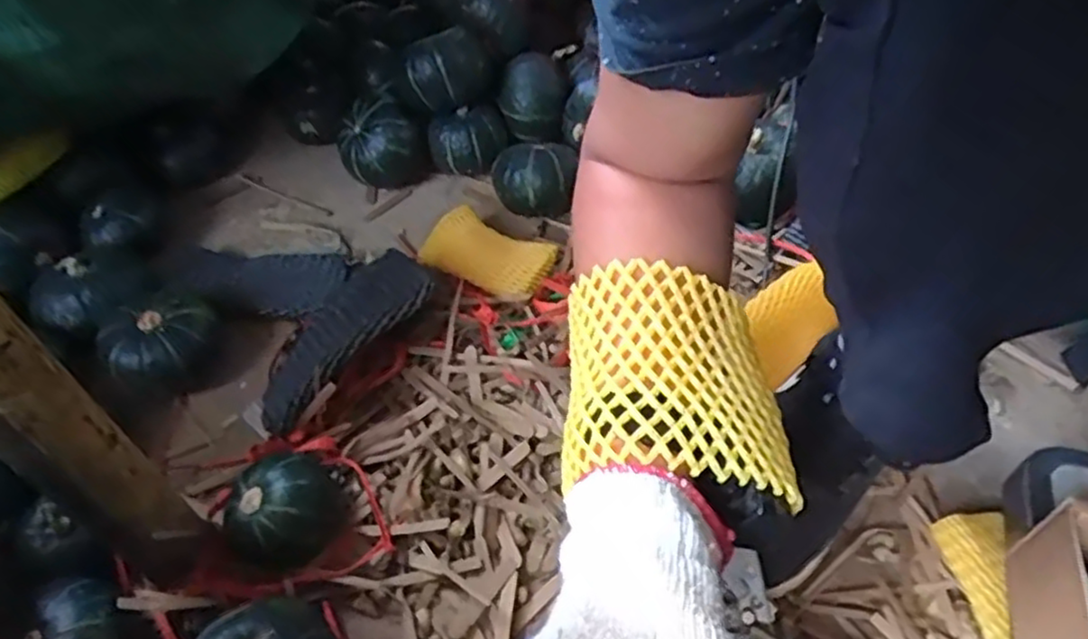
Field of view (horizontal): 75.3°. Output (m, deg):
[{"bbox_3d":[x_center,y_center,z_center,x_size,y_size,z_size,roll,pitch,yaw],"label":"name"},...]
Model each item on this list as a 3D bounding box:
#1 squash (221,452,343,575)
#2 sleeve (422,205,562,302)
[{"bbox_3d":[-0.170,0.129,0.465,0.073,0.057,0.068,-30,54,-20],"label":"squash"},{"bbox_3d":[-0.049,-0.055,0.634,0.121,0.033,0.070,26,56,24],"label":"sleeve"}]

